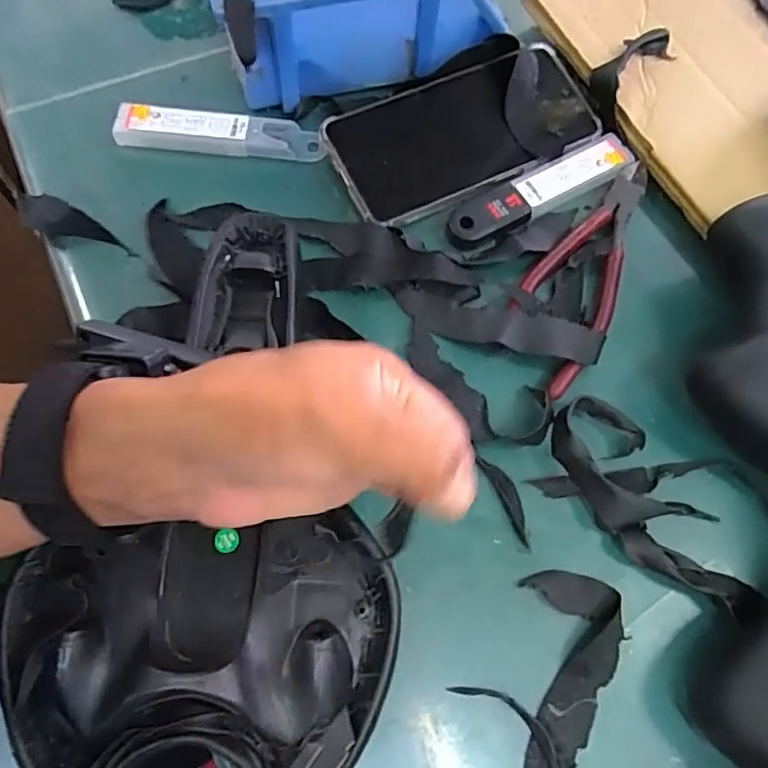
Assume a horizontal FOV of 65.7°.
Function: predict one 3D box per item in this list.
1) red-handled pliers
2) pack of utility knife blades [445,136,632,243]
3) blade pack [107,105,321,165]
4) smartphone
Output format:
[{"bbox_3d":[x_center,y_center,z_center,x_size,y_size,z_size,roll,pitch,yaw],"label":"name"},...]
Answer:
[{"bbox_3d":[0.119,-0.069,0.344,0.051,0.010,0.165,33,71,10],"label":"red-handled pliers"},{"bbox_3d":[0.097,-0.118,0.361,0.126,0.008,0.028,-27,72,-12],"label":"pack of utility knife blades"},{"bbox_3d":[-0.100,-0.154,0.366,0.123,0.016,0.024,2,68,-1],"label":"blade pack"},{"bbox_3d":[0.050,-0.157,0.364,0.163,0.012,0.079,-26,76,-10],"label":"smartphone"}]

